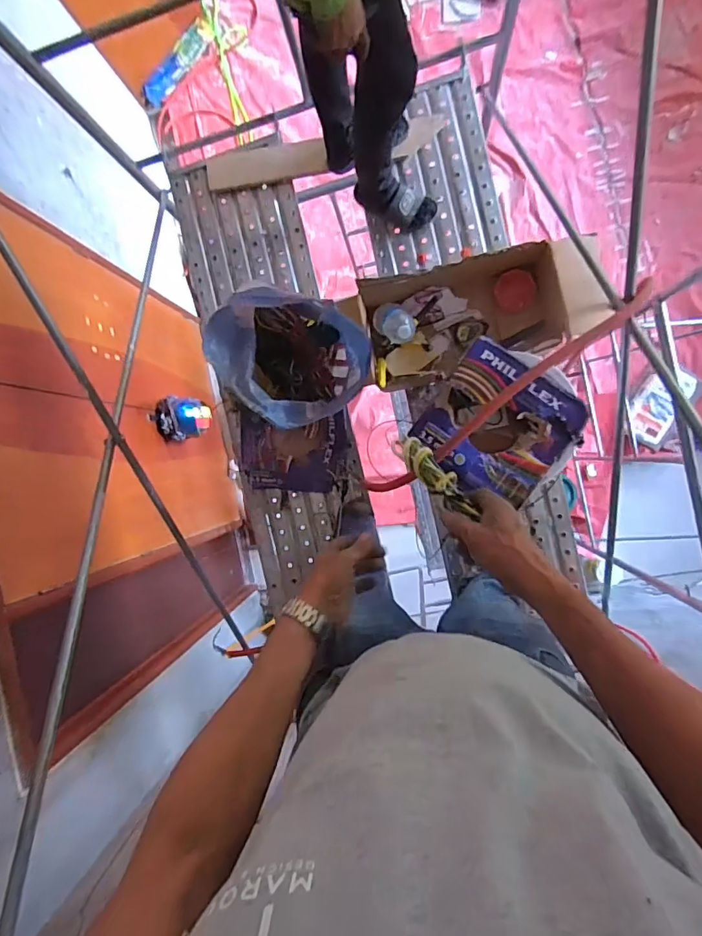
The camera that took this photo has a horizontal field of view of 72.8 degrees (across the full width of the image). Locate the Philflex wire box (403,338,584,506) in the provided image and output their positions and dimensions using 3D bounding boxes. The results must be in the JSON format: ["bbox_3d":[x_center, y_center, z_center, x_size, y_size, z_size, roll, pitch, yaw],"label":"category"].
[{"bbox_3d":[0.312,-0.087,0.969,0.290,0.080,0.304,35,95,5],"label":"Philflex wire box"}]

